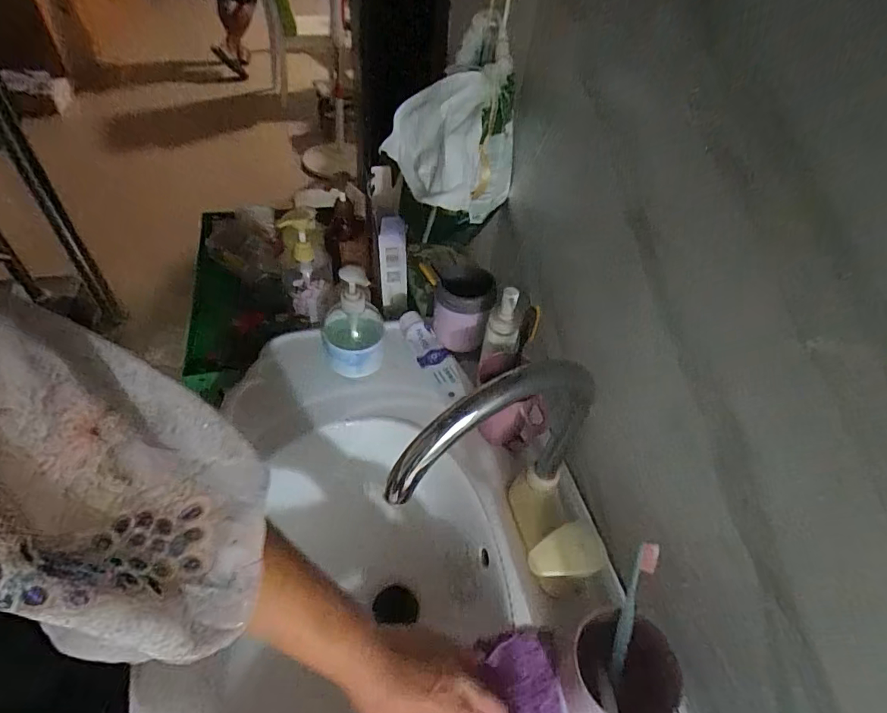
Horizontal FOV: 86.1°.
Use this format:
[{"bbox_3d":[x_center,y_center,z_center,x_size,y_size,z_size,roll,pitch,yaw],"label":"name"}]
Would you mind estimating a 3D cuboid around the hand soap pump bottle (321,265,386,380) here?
[{"bbox_3d":[-0.128,-0.050,0.657,0.085,0.170,0.083,1,47,-5],"label":"hand soap pump bottle"}]

